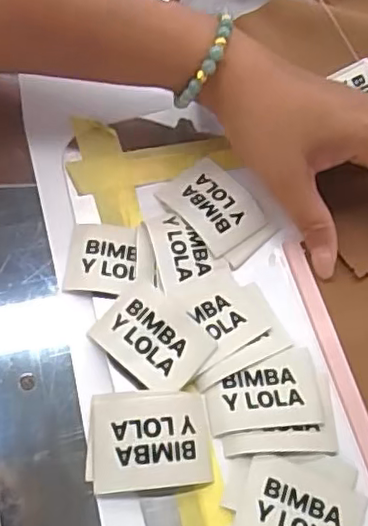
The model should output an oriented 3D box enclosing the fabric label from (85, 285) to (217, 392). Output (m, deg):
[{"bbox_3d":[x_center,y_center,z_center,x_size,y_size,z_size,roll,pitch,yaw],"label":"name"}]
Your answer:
[{"bbox_3d":[-0.016,0.038,0.311,0.054,0.007,0.040,39,72,9],"label":"fabric label"}]

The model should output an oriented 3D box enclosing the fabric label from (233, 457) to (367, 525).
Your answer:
[{"bbox_3d":[0.053,0.117,0.284,0.056,0.004,0.039,22,61,1],"label":"fabric label"}]

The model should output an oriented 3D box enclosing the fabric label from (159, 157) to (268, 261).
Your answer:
[{"bbox_3d":[0.017,-0.033,0.354,0.042,0.009,0.054,-34,72,-21],"label":"fabric label"}]

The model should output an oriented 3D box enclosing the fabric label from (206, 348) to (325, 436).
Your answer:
[{"bbox_3d":[0.040,0.065,0.309,0.058,0.004,0.038,-7,59,-10],"label":"fabric label"}]

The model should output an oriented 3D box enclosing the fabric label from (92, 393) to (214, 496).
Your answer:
[{"bbox_3d":[-0.015,0.083,0.290,0.055,0.008,0.044,-3,72,-6],"label":"fabric label"}]

